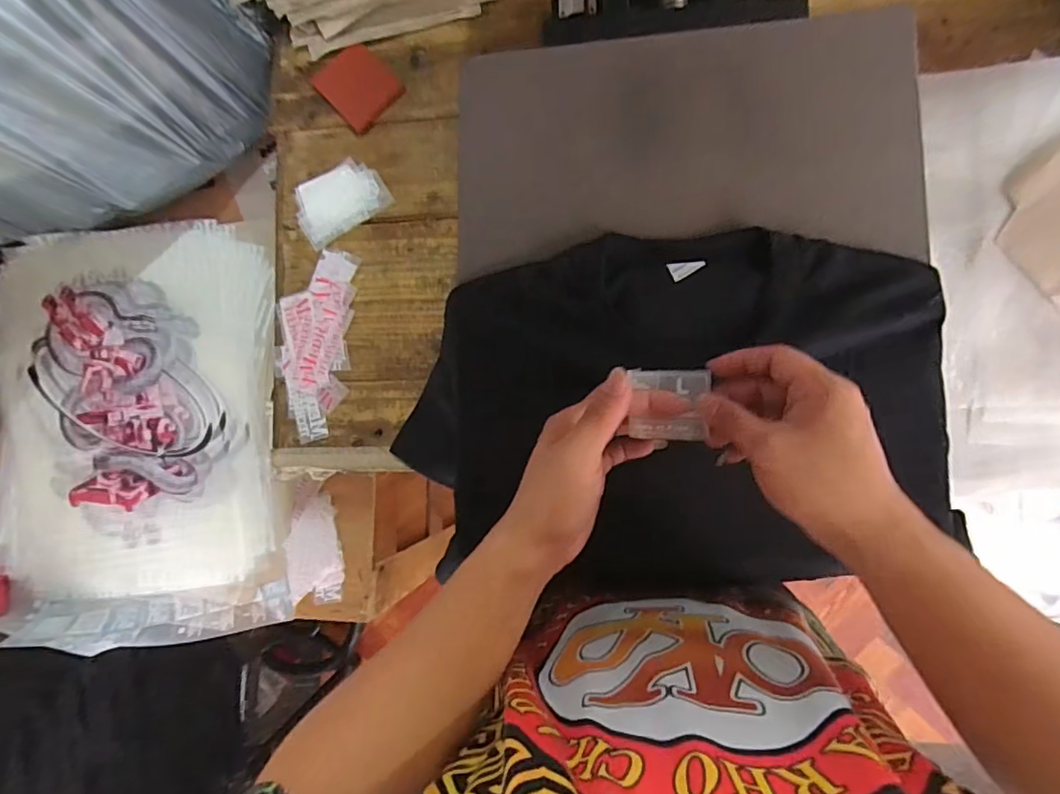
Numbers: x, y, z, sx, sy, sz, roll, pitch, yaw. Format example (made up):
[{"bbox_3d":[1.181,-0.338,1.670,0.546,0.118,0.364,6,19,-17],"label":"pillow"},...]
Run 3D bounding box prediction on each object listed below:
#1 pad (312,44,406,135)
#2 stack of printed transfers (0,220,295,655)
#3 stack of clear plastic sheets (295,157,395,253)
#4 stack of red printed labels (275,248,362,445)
[{"bbox_3d":[-0.205,-0.371,0.640,0.077,0.010,0.099,-40,81,2],"label":"pad"},{"bbox_3d":[-0.551,0.046,0.739,0.427,0.051,0.548,-6,84,7],"label":"stack of printed transfers"},{"bbox_3d":[-0.226,-0.234,0.638,0.110,0.010,0.081,-30,82,4],"label":"stack of clear plastic sheets"},{"bbox_3d":[-0.255,-0.062,0.638,0.089,0.015,0.218,4,85,8],"label":"stack of red printed labels"}]

